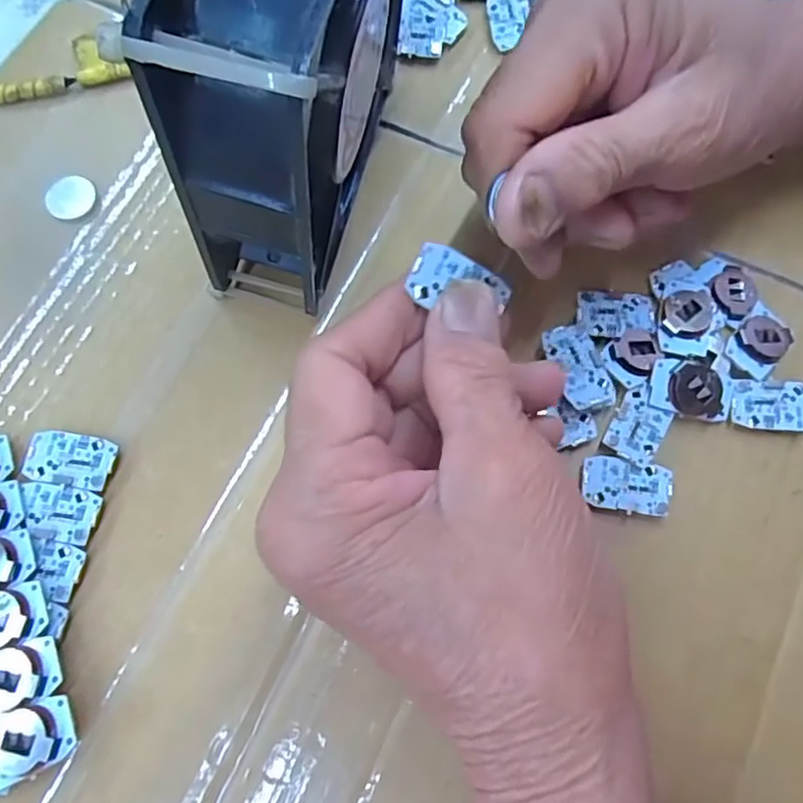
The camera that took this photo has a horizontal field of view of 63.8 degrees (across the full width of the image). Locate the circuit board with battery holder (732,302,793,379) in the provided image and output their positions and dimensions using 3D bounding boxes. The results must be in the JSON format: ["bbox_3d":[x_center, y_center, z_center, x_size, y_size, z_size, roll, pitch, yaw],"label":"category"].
[{"bbox_3d":[0.130,-0.022,0.233,0.018,0.006,0.025,41,77,12],"label":"circuit board with battery holder"}]

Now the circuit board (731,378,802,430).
[{"bbox_3d":[0.132,0.001,0.229,0.030,0.004,0.018,4,72,2],"label":"circuit board"}]

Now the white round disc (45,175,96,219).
[{"bbox_3d":[-0.129,-0.080,0.252,0.019,0.005,0.017,-23,74,-7],"label":"white round disc"}]

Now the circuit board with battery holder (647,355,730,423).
[{"bbox_3d":[0.103,-0.006,0.225,0.028,0.007,0.022,11,73,4],"label":"circuit board with battery holder"}]

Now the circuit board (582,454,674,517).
[{"bbox_3d":[0.077,0.028,0.219,0.029,0.004,0.018,11,73,4],"label":"circuit board"}]

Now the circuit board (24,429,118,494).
[{"bbox_3d":[-0.114,0.020,0.223,0.029,0.005,0.018,10,73,3],"label":"circuit board"}]

